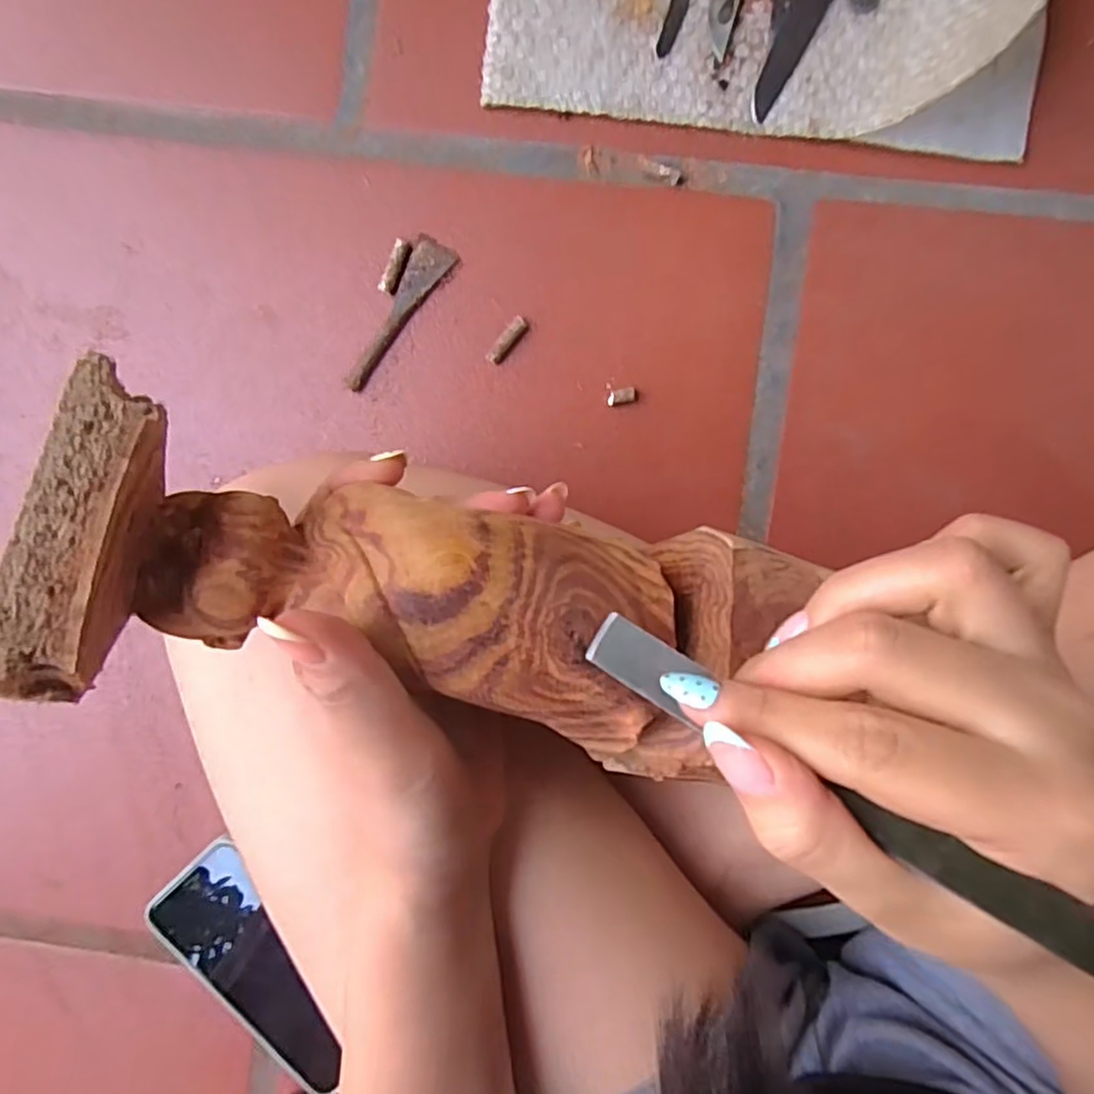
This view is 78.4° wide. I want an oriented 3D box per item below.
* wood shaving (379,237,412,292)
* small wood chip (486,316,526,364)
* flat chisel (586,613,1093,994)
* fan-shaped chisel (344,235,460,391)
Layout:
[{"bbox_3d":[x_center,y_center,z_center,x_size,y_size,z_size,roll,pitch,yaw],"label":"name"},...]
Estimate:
[{"bbox_3d":[-0.090,-0.165,0.397,0.009,0.008,0.031,25,93,4],"label":"wood shaving"},{"bbox_3d":[-0.023,-0.121,0.394,0.008,0.009,0.031,38,94,3],"label":"small wood chip"},{"bbox_3d":[0.091,0.069,0.150,0.193,0.009,0.015,30,93,24],"label":"flat chisel"},{"bbox_3d":[-0.089,-0.137,0.398,0.023,0.007,0.099,34,93,3],"label":"fan-shaped chisel"}]

